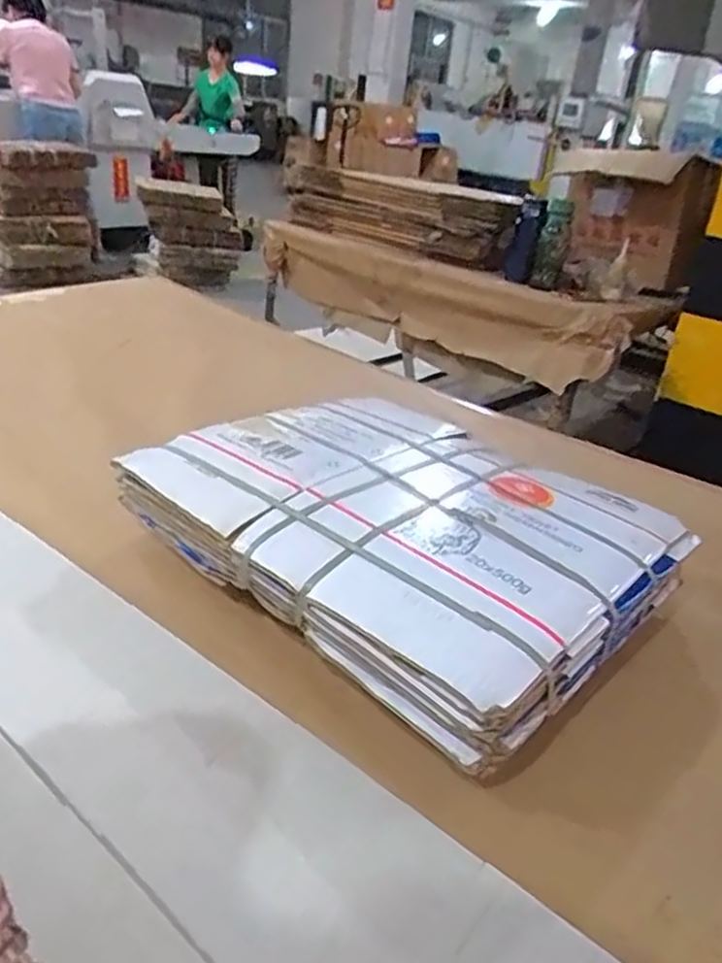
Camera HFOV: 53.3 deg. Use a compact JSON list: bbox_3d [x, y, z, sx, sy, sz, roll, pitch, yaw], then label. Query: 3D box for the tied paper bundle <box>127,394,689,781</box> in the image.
[{"bbox_3d":[0.052,0.041,0.831,0.528,0.083,0.421,26,33,33],"label":"tied paper bundle"}]

